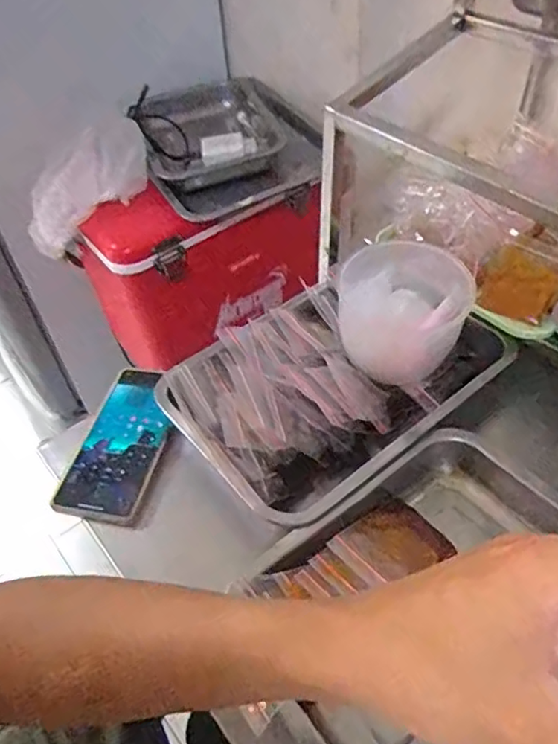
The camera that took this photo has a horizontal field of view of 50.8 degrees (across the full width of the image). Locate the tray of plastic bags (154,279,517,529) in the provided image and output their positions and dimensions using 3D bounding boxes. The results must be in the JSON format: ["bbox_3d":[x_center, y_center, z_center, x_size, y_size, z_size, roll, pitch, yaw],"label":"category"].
[{"bbox_3d":[0.048,-0.007,0.545,0.284,0.050,0.208,-33,53,-23],"label":"tray of plastic bags"}]

